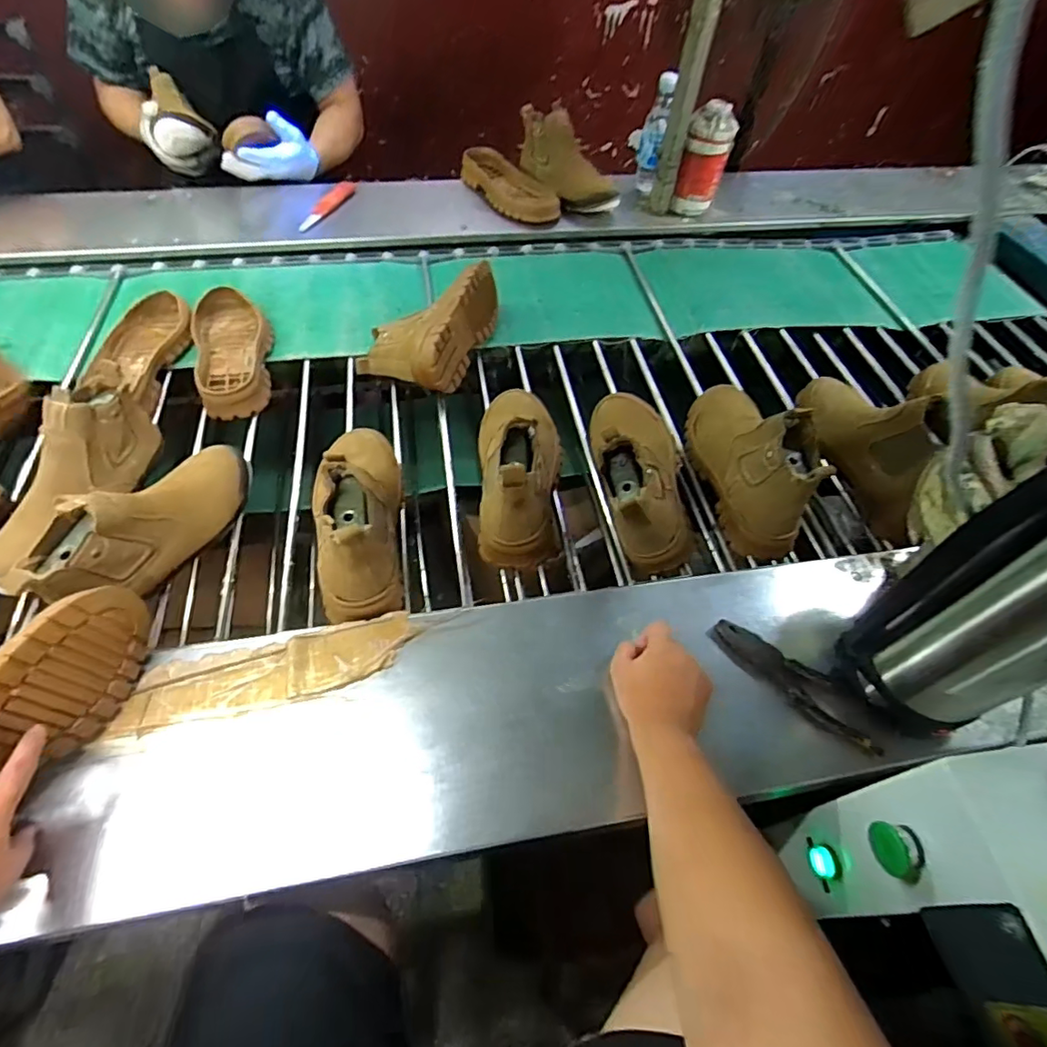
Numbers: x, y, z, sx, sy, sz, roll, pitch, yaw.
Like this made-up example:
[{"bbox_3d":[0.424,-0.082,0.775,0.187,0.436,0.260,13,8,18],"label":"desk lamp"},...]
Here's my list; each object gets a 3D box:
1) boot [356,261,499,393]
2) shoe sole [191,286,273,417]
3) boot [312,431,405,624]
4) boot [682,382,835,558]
[{"bbox_3d":[-0.157,-0.326,0.919,0.170,0.109,0.276,14,57,8],"label":"boot"},{"bbox_3d":[-0.471,-0.285,0.919,0.117,0.042,0.318,-19,59,-13],"label":"shoe sole"},{"bbox_3d":[-0.202,-0.031,0.670,0.095,0.156,0.281,-7,57,-5],"label":"boot"},{"bbox_3d":[0.304,-0.107,0.757,0.089,0.146,0.284,-8,57,-6],"label":"boot"}]

